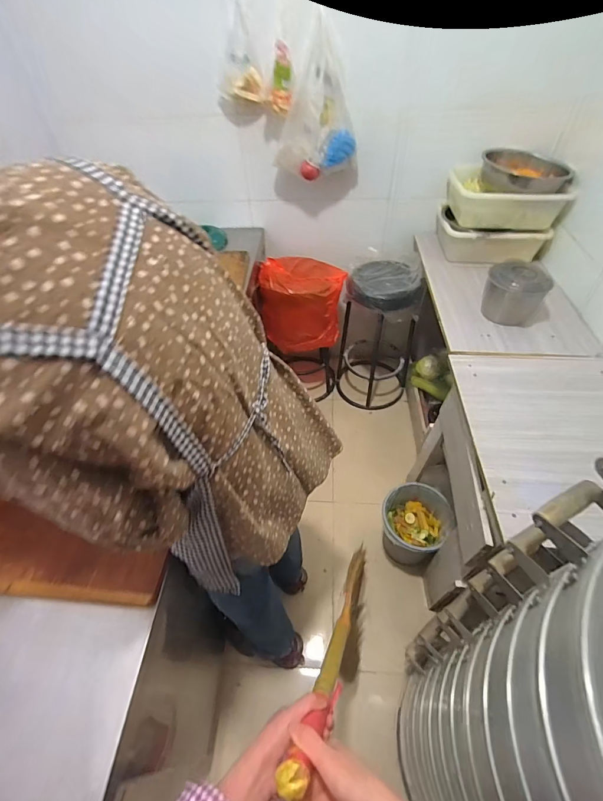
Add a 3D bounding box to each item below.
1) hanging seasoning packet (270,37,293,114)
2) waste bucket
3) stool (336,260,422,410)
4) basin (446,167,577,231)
[{"bbox_3d":[-0.071,-1.123,1.265,0.076,0.194,0.050,5,16,6],"label":"hanging seasoning packet"},{"bbox_3d":[0.407,0.474,1.364,0.223,0.250,0.235,-1,50,1],"label":"waste bucket"},{"bbox_3d":[0.374,-0.310,1.786,0.354,0.695,0.375,-1,50,1],"label":"stool"},{"bbox_3d":[0.780,-0.779,1.410,0.392,0.126,0.278,4,50,6],"label":"basin"}]

